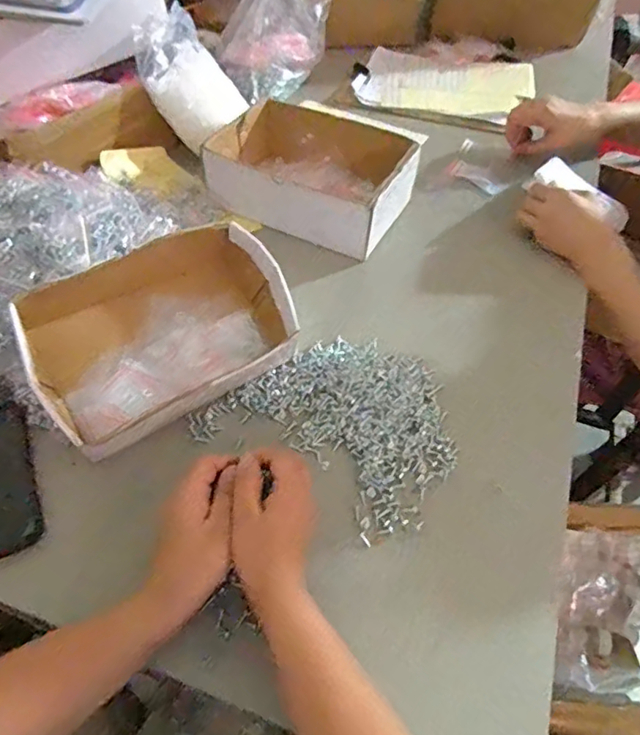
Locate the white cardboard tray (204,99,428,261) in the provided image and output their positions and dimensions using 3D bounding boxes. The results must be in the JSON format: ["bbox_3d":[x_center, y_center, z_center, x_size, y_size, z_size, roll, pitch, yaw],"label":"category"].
[{"bbox_3d":[-0.005,-0.279,0.775,0.257,0.082,0.204,21,54,14],"label":"white cardboard tray"}]

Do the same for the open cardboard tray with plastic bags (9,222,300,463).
[{"bbox_3d":[-0.159,-0.043,0.563,0.251,0.087,0.182,-28,58,-21],"label":"open cardboard tray with plastic bags"}]

